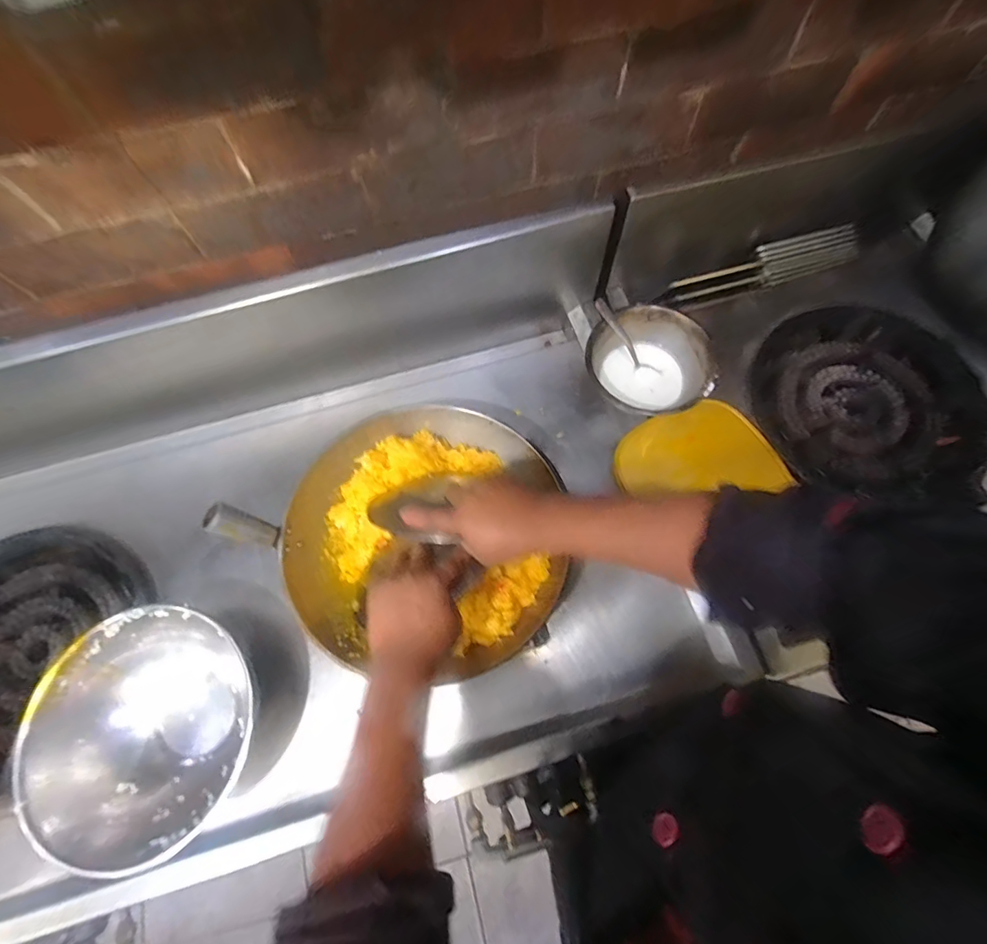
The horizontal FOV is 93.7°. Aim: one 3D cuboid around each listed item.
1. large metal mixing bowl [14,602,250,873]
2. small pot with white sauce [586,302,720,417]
[{"bbox_3d":[-0.399,0.292,0.549,0.213,0.111,0.257,22,73,9],"label":"large metal mixing bowl"},{"bbox_3d":[0.221,-0.147,0.672,0.169,0.091,0.165,0,71,1],"label":"small pot with white sauce"}]

